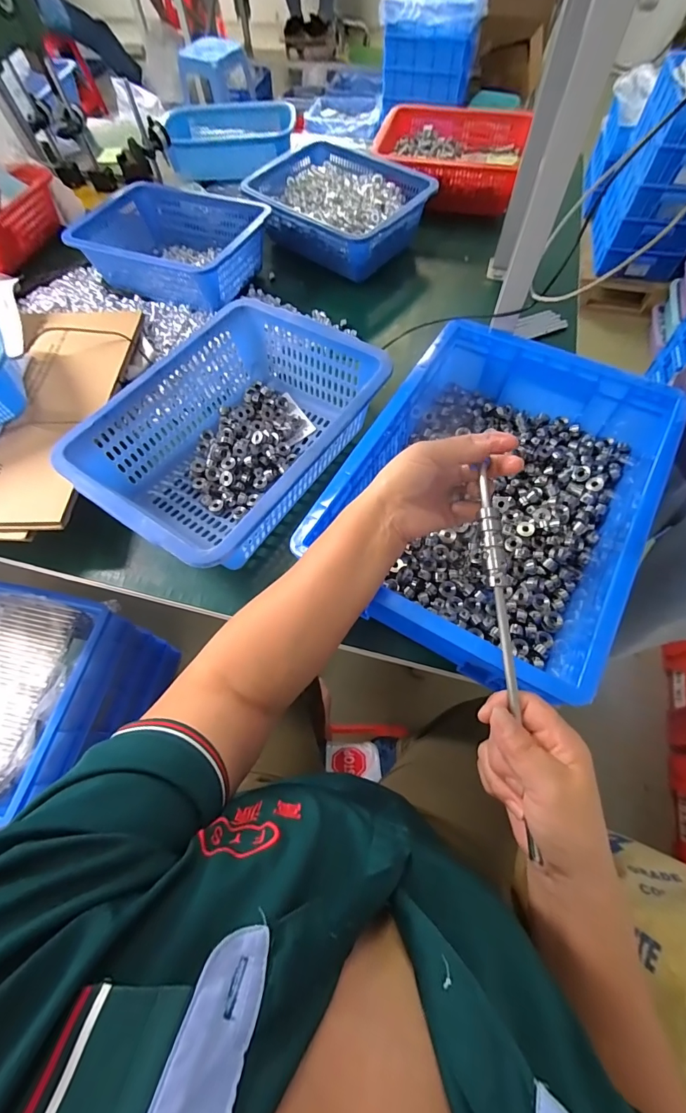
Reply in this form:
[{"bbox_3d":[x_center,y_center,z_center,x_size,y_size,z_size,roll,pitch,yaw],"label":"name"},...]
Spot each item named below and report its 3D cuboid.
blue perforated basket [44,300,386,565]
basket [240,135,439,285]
[{"bbox_3d":[-0.136,-0.157,0.539,0.260,0.118,0.350,32,70,16],"label":"blue perforated basket"},{"bbox_3d":[-0.006,-0.668,0.785,0.308,0.089,0.235,37,71,17],"label":"basket"}]

